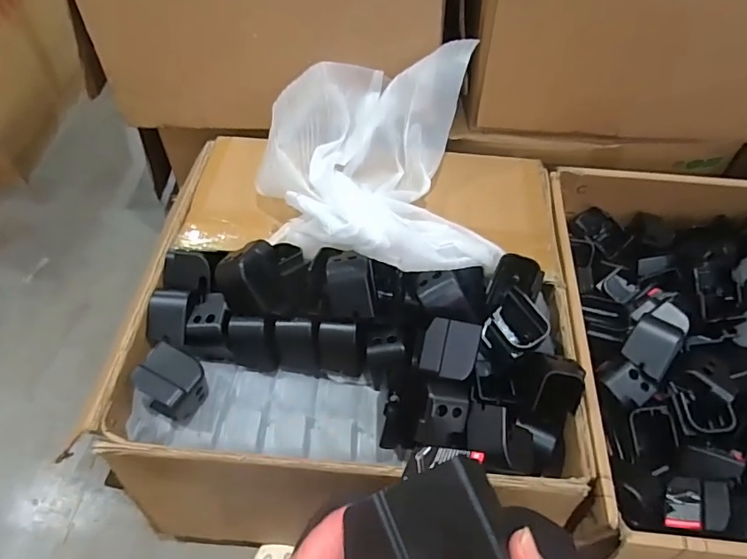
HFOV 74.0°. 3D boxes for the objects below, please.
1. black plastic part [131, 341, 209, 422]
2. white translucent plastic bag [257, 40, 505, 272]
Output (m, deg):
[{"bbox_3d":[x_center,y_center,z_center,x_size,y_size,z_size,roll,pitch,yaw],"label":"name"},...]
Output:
[{"bbox_3d":[-0.257,0.132,0.637,0.076,0.075,0.070,23,58,15],"label":"black plastic part"},{"bbox_3d":[-0.001,-0.169,0.703,0.311,0.129,0.377,-2,55,-2],"label":"white translucent plastic bag"}]

